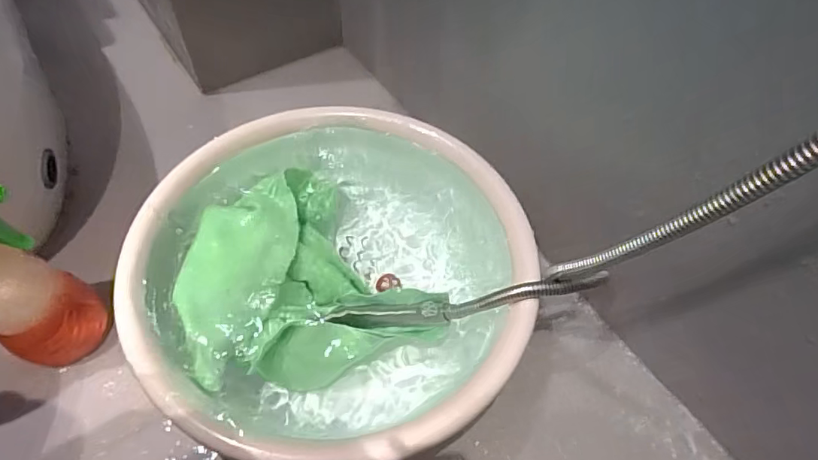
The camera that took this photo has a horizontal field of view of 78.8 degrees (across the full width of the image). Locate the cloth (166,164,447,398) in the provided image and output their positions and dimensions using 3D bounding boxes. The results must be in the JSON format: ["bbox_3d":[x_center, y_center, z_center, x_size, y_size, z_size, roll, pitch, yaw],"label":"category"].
[{"bbox_3d":[-0.093,0.041,0.502,0.226,0.083,0.221,-6,57,-8],"label":"cloth"}]

